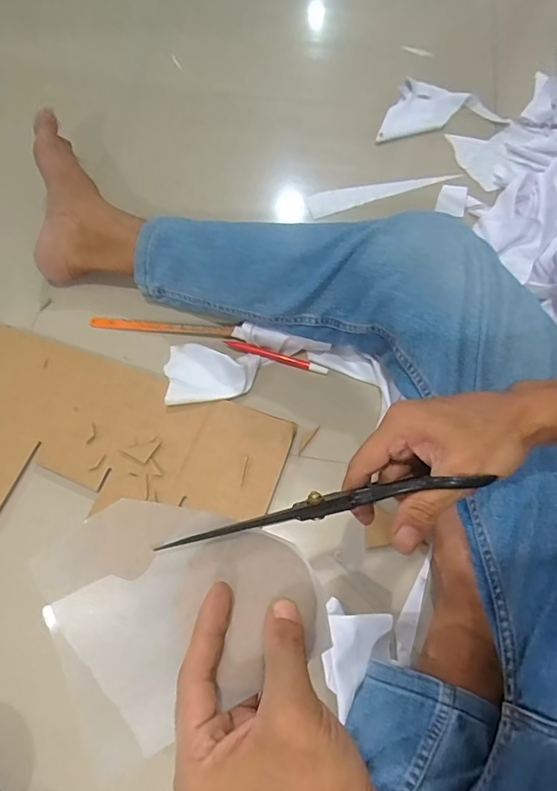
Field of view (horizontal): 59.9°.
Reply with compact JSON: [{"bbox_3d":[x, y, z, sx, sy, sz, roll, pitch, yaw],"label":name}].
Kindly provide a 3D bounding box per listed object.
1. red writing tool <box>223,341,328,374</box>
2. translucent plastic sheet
[{"bbox_3d":[-0.003,-0.049,0.595,0.128,0.008,0.014,14,68,7],"label":"red writing tool"},{"bbox_3d":[-0.052,0.112,0.278,0.126,0.005,0.126,-32,80,-24],"label":"translucent plastic sheet"}]

